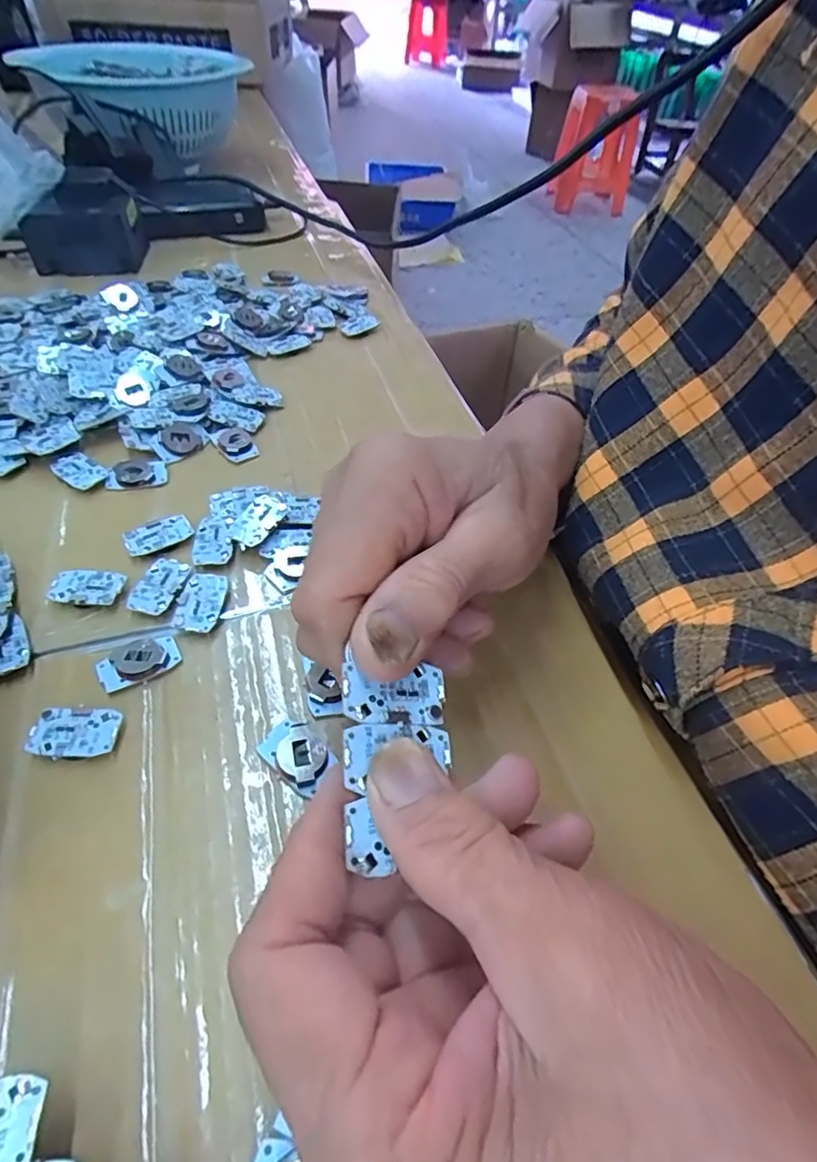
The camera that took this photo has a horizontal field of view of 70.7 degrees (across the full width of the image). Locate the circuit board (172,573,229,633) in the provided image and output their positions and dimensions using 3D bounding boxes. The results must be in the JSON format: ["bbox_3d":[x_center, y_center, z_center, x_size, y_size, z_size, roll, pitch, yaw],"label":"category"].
[{"bbox_3d":[-0.088,0.008,0.245,0.018,0.004,0.028,5,49,-1],"label":"circuit board"}]

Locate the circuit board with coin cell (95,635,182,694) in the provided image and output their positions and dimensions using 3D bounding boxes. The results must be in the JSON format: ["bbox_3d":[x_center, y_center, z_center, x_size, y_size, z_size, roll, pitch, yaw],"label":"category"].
[{"bbox_3d":[-0.106,0.031,0.227,0.029,0.005,0.019,-22,55,-22],"label":"circuit board with coin cell"}]

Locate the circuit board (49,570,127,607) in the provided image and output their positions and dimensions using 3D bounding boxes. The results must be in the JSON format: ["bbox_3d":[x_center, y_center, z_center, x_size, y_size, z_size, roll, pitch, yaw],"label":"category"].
[{"bbox_3d":[-0.138,0.003,0.248,0.029,0.006,0.018,8,49,2],"label":"circuit board"}]

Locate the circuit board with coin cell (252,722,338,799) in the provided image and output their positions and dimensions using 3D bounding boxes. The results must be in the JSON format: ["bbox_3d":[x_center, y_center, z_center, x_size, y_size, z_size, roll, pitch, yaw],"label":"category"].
[{"bbox_3d":[-0.040,0.061,0.206,0.018,0.006,0.027,-35,61,-29],"label":"circuit board with coin cell"}]

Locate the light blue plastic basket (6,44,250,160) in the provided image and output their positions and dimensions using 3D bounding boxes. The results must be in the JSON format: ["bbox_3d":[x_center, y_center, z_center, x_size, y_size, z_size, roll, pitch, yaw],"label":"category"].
[{"bbox_3d":[-0.273,-0.501,0.599,0.181,0.066,0.187,37,56,24],"label":"light blue plastic basket"}]

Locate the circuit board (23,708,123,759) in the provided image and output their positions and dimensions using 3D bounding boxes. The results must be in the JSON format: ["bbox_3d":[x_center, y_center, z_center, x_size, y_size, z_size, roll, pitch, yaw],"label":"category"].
[{"bbox_3d":[-0.119,0.055,0.206,0.030,0.005,0.017,0,50,-5],"label":"circuit board"}]

